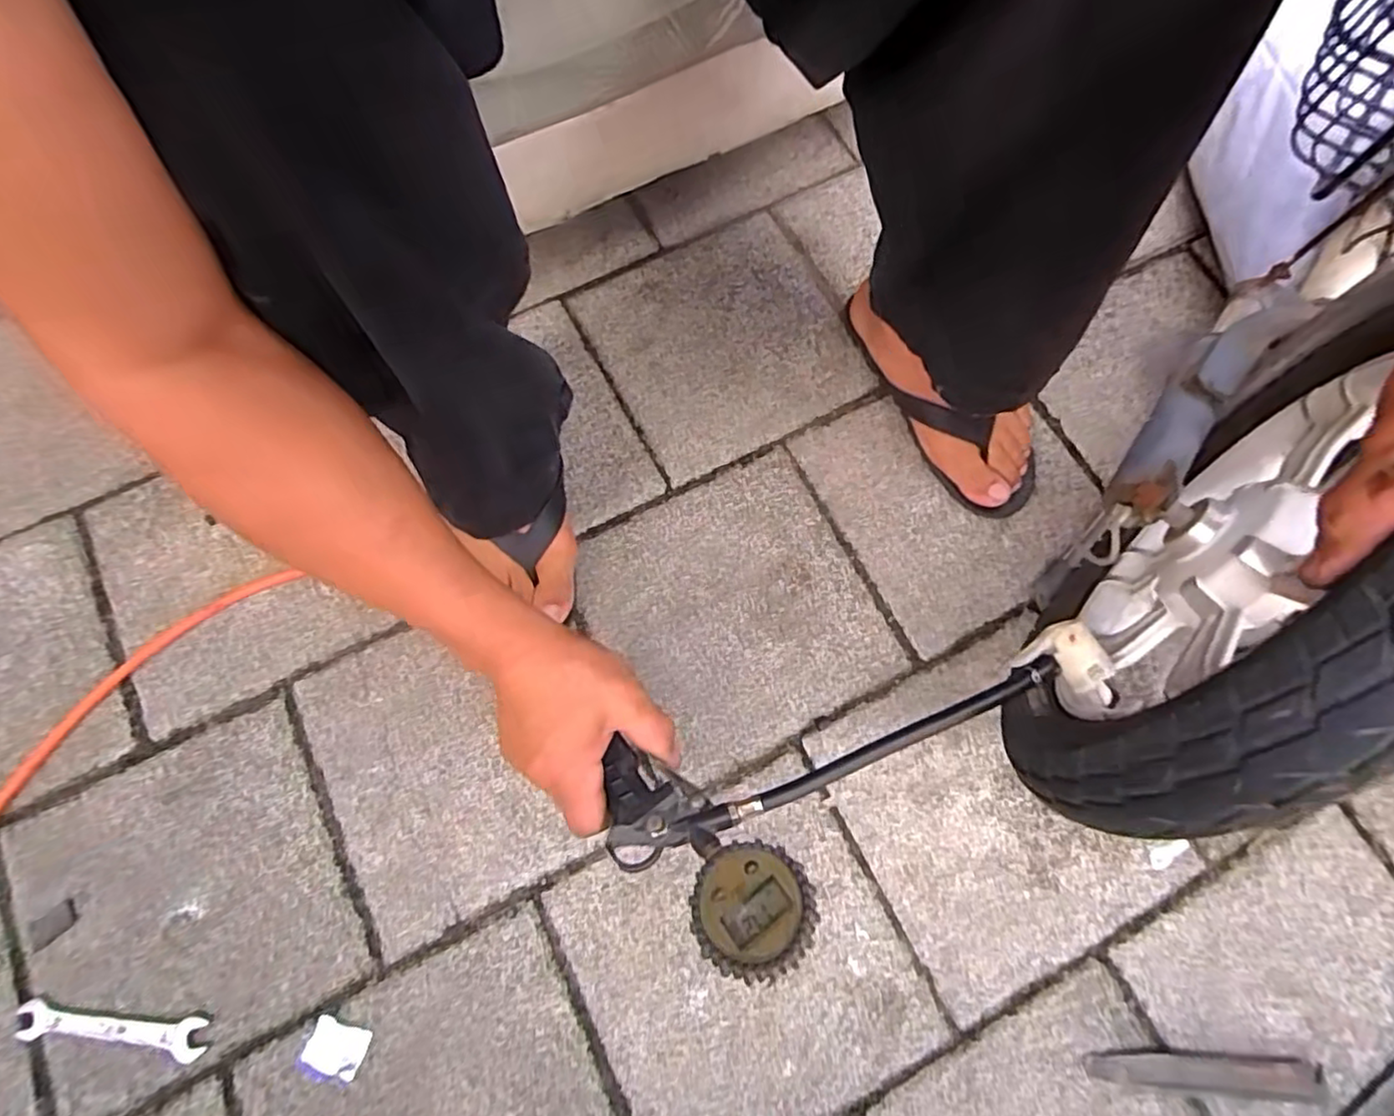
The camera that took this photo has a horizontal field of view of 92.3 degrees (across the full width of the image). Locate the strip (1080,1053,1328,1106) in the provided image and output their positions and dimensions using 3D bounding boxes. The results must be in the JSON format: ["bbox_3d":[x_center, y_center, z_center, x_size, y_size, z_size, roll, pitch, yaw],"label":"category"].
[{"bbox_3d":[0.380,0.387,0.503,0.171,0.007,0.026,5,73,1],"label":"strip"}]

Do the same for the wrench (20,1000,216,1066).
[{"bbox_3d":[-0.443,0.357,0.506,0.141,0.006,0.028,8,68,-3],"label":"wrench"}]

